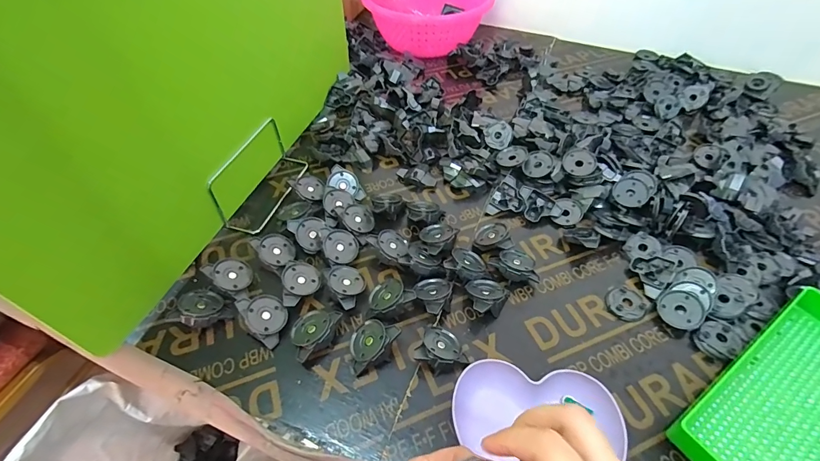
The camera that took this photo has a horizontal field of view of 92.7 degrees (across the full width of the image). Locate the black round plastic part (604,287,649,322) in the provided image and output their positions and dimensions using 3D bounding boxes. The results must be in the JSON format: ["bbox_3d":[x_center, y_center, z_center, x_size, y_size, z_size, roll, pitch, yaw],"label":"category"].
[{"bbox_3d":[0.253,0.085,0.454,0.049,0.005,0.041,-9,51,-7],"label":"black round plastic part"}]

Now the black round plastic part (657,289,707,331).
[{"bbox_3d":[0.304,0.089,0.440,0.043,0.007,0.043,-14,55,21],"label":"black round plastic part"}]

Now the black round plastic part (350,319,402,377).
[{"bbox_3d":[-0.043,0.117,0.410,0.056,0.029,0.042,-37,59,-26],"label":"black round plastic part"}]

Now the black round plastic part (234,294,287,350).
[{"bbox_3d":[-0.159,0.094,0.429,0.042,0.016,0.061,-38,95,-38],"label":"black round plastic part"}]

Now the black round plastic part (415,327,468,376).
[{"bbox_3d":[0.035,0.125,0.405,0.049,0.030,0.043,19,53,15],"label":"black round plastic part"}]

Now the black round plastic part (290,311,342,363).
[{"bbox_3d":[-0.105,0.109,0.419,0.037,0.026,0.059,27,56,20],"label":"black round plastic part"}]

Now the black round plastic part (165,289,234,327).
[{"bbox_3d":[-0.232,0.084,0.436,0.060,0.017,0.046,8,34,-32],"label":"black round plastic part"}]

